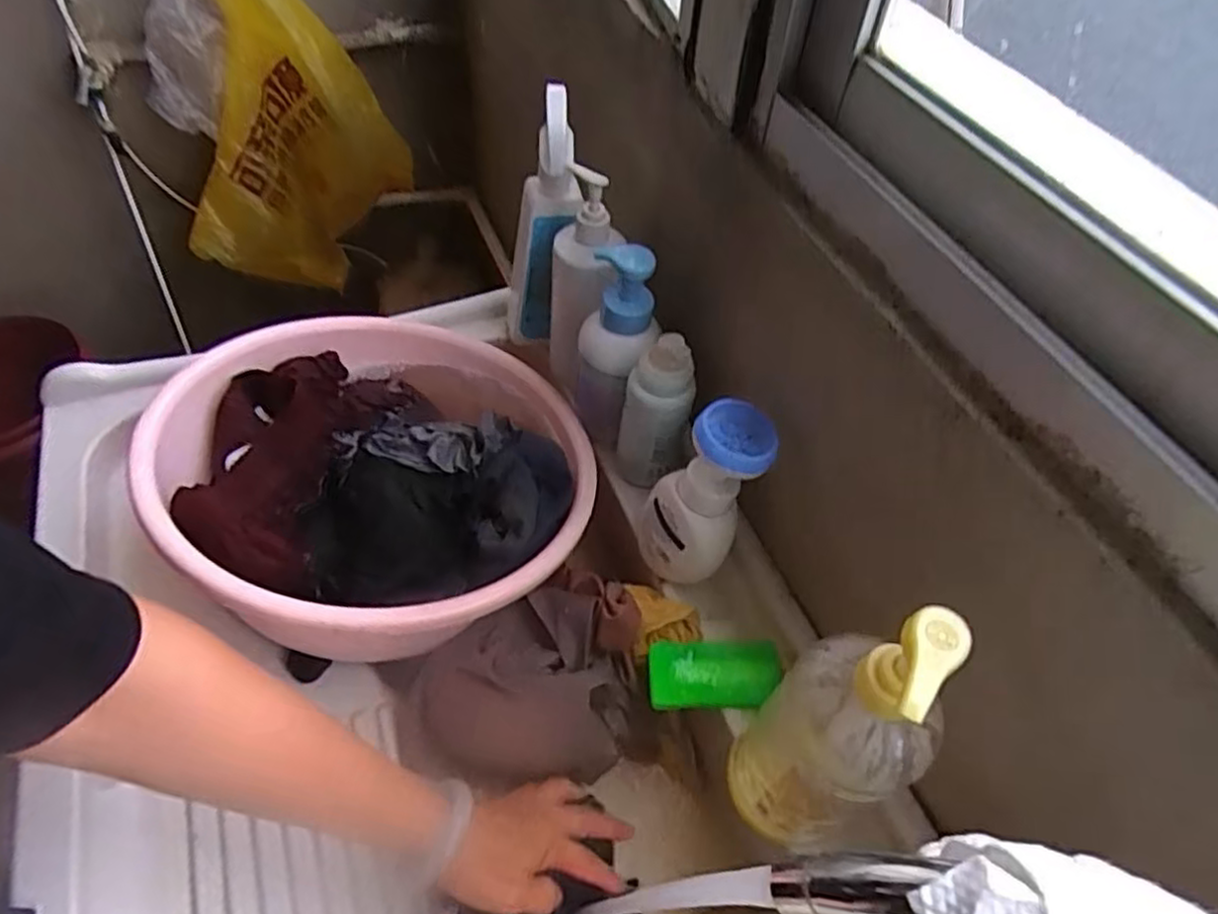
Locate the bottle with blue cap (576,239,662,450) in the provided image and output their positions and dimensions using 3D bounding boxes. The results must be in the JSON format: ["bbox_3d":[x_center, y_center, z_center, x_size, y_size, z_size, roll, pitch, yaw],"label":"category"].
[{"bbox_3d":[0.009,-0.095,0.661,0.074,0.196,0.061,26,55,16],"label":"bottle with blue cap"}]

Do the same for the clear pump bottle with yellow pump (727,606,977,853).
[{"bbox_3d":[0.128,0.159,0.415,0.073,0.230,0.079,2,52,-2],"label":"clear pump bottle with yellow pump"}]

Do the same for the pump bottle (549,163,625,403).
[{"bbox_3d":[-0.027,-0.151,0.696,0.061,0.232,0.076,-2,52,-5],"label":"pump bottle"}]

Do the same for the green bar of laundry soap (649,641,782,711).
[{"bbox_3d":[0.083,0.172,0.572,0.099,0.025,0.050,4,52,0],"label":"green bar of laundry soap"}]

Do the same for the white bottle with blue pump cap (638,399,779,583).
[{"bbox_3d":[0.076,0.030,0.578,0.087,0.150,0.064,-5,53,-7],"label":"white bottle with blue pump cap"}]

